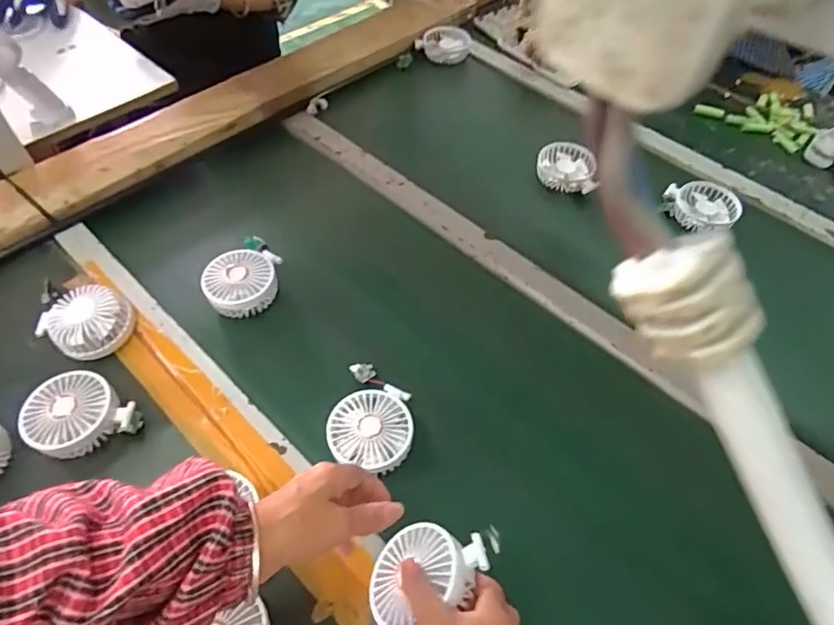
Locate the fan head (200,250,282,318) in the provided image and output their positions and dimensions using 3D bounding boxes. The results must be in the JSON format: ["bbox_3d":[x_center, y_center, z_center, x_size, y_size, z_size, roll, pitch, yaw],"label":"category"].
[{"bbox_3d":[-0.219,-0.039,0.699,0.086,0.039,0.081,1,56,-1],"label":"fan head"}]

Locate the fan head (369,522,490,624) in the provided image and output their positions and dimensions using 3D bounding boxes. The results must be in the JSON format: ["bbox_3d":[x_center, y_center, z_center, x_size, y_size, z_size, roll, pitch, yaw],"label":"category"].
[{"bbox_3d":[0.007,0.225,0.462,0.093,0.040,0.088,1,50,39],"label":"fan head"}]

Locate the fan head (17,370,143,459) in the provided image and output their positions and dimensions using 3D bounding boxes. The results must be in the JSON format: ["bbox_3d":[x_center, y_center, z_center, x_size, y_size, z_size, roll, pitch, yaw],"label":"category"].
[{"bbox_3d":[-0.359,0.117,0.594,0.104,0.052,0.090,29,61,17],"label":"fan head"}]

